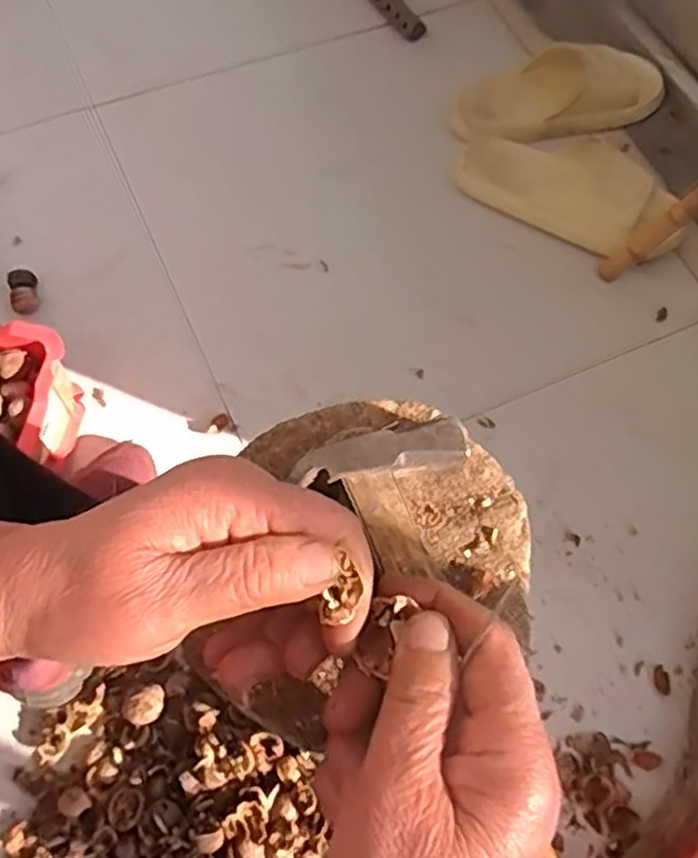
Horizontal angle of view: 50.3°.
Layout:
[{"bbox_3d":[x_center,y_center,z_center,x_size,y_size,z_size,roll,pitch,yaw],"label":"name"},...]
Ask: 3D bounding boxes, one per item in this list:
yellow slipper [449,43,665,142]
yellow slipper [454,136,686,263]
[{"bbox_3d":[0.285,-0.450,0.995,0.295,0.061,0.097,-11,68,-7],"label":"yellow slipper"},{"bbox_3d":[0.273,-0.299,0.921,0.285,0.075,0.104,24,68,8],"label":"yellow slipper"}]

